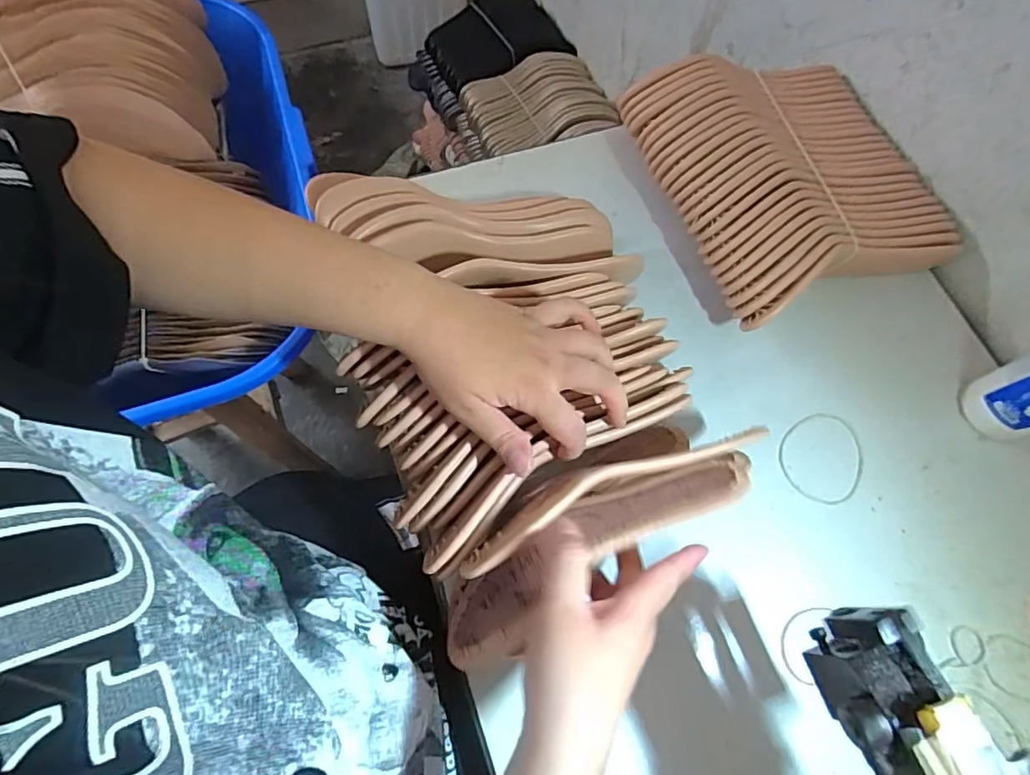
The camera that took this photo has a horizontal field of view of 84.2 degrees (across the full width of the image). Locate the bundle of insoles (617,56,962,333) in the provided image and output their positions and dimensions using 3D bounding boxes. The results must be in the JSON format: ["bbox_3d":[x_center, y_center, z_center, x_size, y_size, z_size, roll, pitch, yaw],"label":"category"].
[{"bbox_3d":[0.244,-0.189,0.520,0.220,0.085,0.246,-18,70,-10],"label":"bundle of insoles"}]

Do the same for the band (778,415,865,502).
[{"bbox_3d":[0.252,0.058,0.470,0.070,0.004,0.076,1,68,-2],"label":"band"}]

